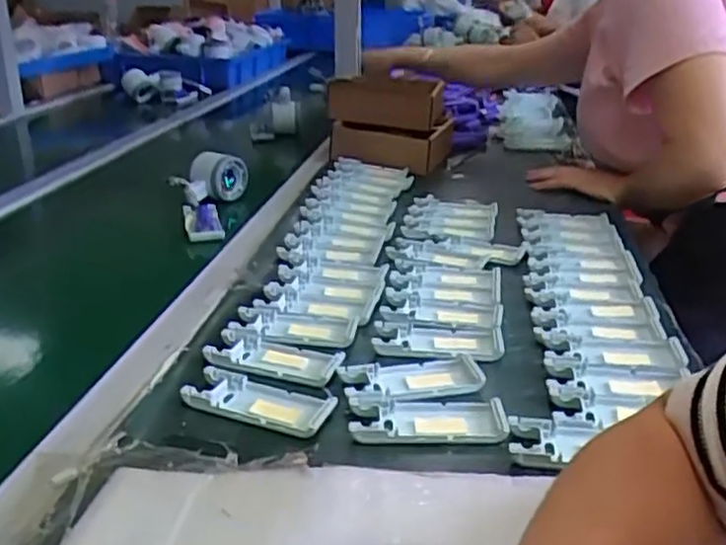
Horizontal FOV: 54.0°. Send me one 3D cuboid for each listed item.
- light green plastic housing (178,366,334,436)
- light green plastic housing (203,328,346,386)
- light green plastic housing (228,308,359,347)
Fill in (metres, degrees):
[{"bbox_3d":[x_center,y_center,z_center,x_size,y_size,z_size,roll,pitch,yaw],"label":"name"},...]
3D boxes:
[{"bbox_3d":[-0.072,0.090,0.502,0.103,0.012,0.044,10,25,21],"label":"light green plastic housing"},{"bbox_3d":[-0.068,0.065,0.557,0.103,0.011,0.050,6,23,13],"label":"light green plastic housing"},{"bbox_3d":[-0.056,0.044,0.607,0.101,0.009,0.047,4,23,8],"label":"light green plastic housing"}]

